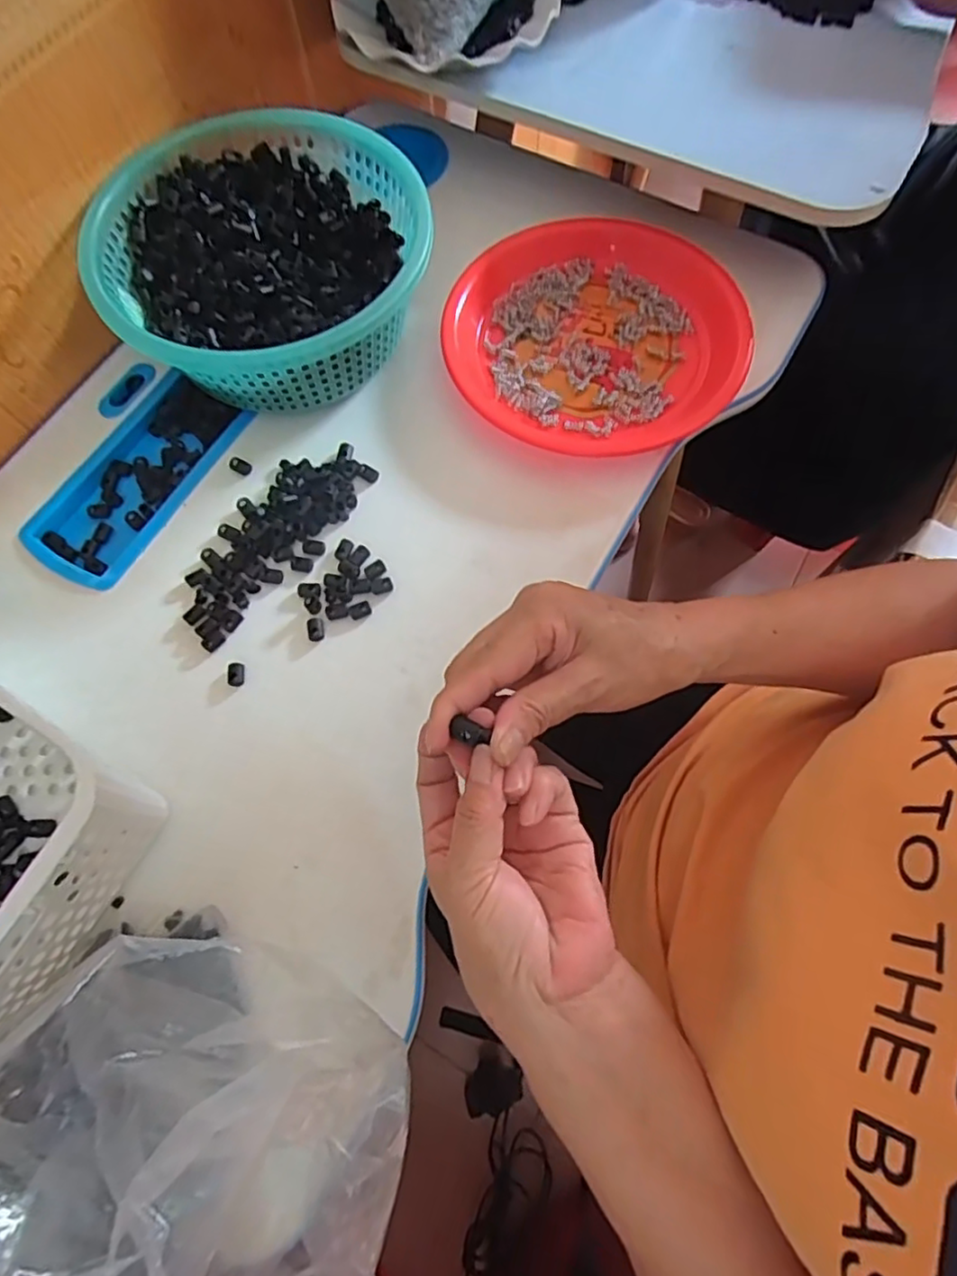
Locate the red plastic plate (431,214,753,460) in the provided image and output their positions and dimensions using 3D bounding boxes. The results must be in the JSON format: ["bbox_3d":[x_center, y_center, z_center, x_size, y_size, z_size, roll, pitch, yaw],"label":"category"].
[{"bbox_3d":[0.088,-0.233,0.481,0.214,0.029,0.214,10,71,5],"label":"red plastic plate"}]

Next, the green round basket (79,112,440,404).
[{"bbox_3d":[-0.152,-0.277,0.474,0.227,0.080,0.232,-1,71,2],"label":"green round basket"}]

